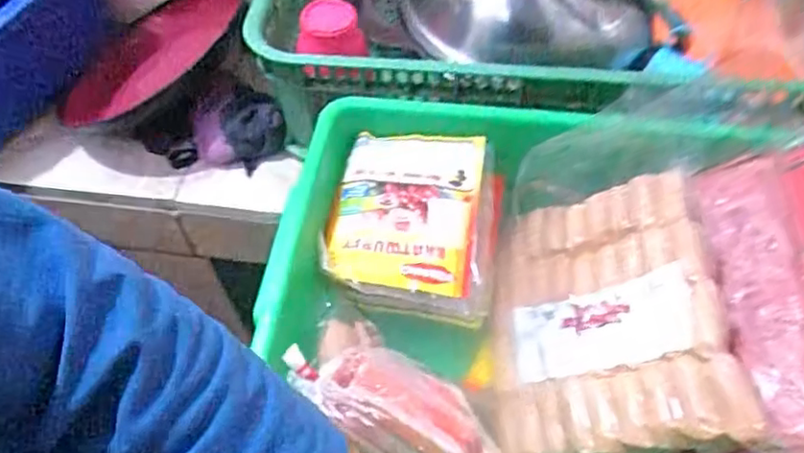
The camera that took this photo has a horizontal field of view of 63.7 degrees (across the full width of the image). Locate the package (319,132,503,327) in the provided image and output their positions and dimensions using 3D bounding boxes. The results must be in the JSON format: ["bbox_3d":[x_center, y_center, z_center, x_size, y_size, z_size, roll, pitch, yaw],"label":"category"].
[{"bbox_3d":[0.010,-0.004,0.503,0.125,0.038,0.145,7,55,7],"label":"package"}]

